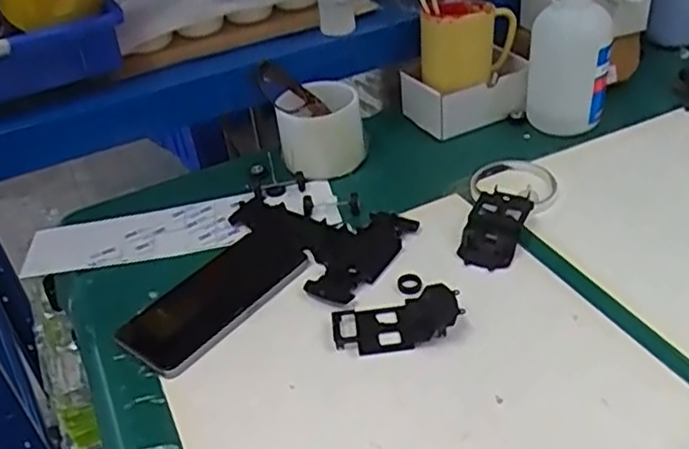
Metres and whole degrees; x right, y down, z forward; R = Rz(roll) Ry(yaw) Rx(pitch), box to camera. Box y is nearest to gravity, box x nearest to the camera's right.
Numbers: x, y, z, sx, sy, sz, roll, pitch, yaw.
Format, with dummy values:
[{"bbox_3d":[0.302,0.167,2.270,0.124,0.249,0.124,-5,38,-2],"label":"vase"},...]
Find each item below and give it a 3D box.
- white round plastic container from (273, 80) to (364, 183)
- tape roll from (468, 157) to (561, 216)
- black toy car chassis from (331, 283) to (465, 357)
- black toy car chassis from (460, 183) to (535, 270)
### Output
[{"bbox_3d":[-0.024,-0.098,0.706,0.086,0.080,0.076,-7,36,0],"label":"white round plastic container"},{"bbox_3d":[0.171,-0.041,0.654,0.085,0.012,0.089,-4,36,3],"label":"tape roll"},{"bbox_3d":[0.039,0.071,0.516,0.096,0.023,0.050,-9,36,-3],"label":"black toy car chassis"},{"bbox_3d":[0.134,0.001,0.594,0.046,0.020,0.092,12,40,24],"label":"black toy car chassis"}]

